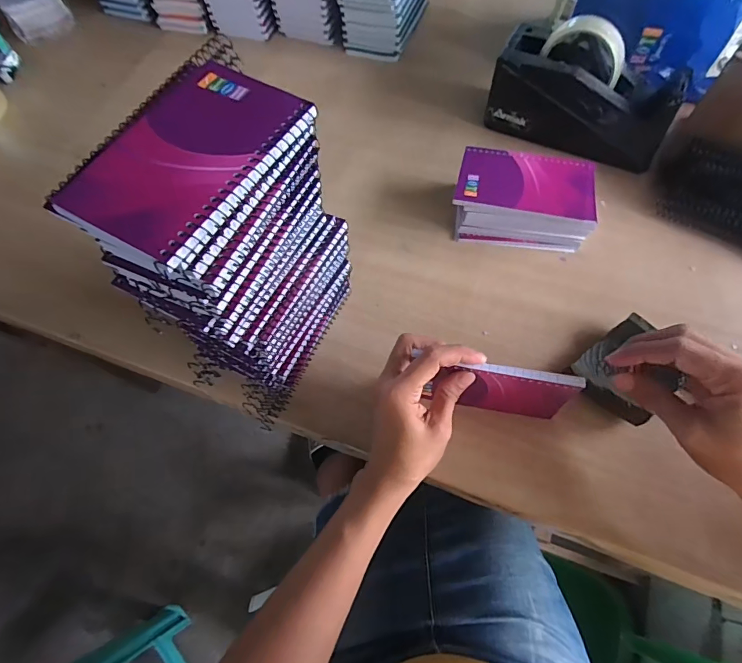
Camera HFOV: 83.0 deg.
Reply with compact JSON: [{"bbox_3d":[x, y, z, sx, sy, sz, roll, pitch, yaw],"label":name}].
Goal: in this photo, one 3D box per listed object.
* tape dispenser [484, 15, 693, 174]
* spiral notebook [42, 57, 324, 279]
[{"bbox_3d":[0.241,-0.270,0.478,0.196,0.110,0.070,25,67,15],"label":"tape dispenser"},{"bbox_3d":[-0.104,-0.100,0.233,0.100,0.009,0.131,27,68,16],"label":"spiral notebook"}]

